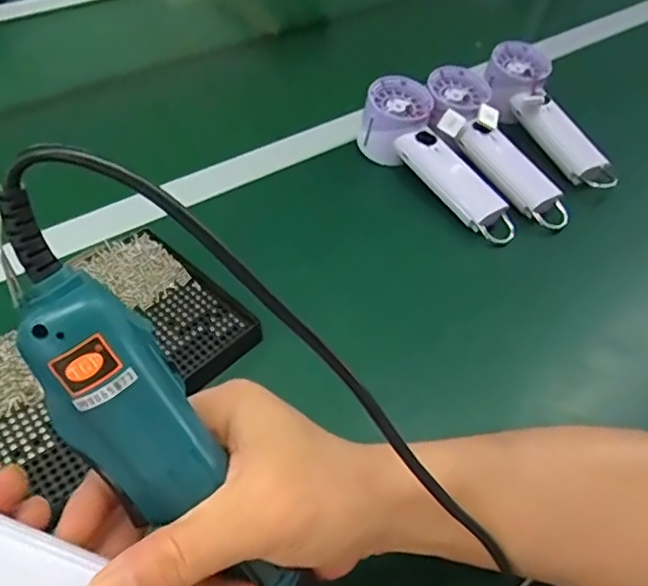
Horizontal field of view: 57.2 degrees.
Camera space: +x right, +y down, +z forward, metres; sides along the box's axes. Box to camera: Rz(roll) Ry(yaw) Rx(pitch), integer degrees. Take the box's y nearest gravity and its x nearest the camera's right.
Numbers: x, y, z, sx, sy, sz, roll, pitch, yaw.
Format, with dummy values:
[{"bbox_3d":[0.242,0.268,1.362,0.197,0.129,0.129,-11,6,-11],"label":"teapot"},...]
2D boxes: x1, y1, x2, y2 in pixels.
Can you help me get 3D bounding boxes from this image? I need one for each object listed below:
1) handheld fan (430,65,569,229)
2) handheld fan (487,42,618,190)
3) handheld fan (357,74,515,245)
[{"bbox_3d":[0.159,-0.140,0.567,0.061,0.043,0.193,-25,74,-24],"label":"handheld fan"},{"bbox_3d":[0.229,-0.182,0.613,0.060,0.039,0.198,-21,71,-21],"label":"handheld fan"},{"bbox_3d":[0.106,-0.120,0.564,0.066,0.059,0.196,-29,70,-26],"label":"handheld fan"}]

